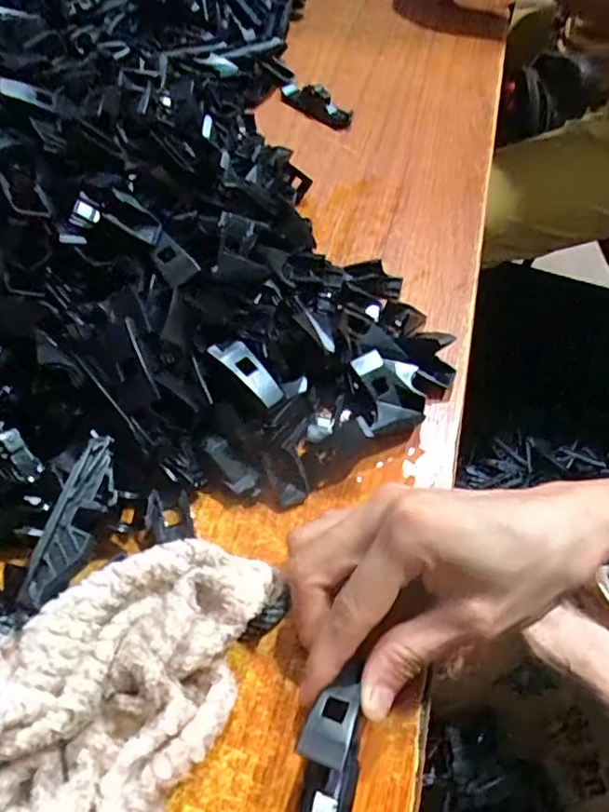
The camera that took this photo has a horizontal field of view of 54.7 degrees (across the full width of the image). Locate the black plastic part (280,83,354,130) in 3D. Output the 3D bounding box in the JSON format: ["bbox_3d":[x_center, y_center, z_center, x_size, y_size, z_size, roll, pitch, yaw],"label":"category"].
[{"bbox_3d":[0.006,-0.264,0.505,0.025,0.020,0.089,-33,59,-23],"label":"black plastic part"}]

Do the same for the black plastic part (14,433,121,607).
[{"bbox_3d":[-0.095,0.046,0.247,0.020,0.004,0.072,25,56,-15],"label":"black plastic part"}]

